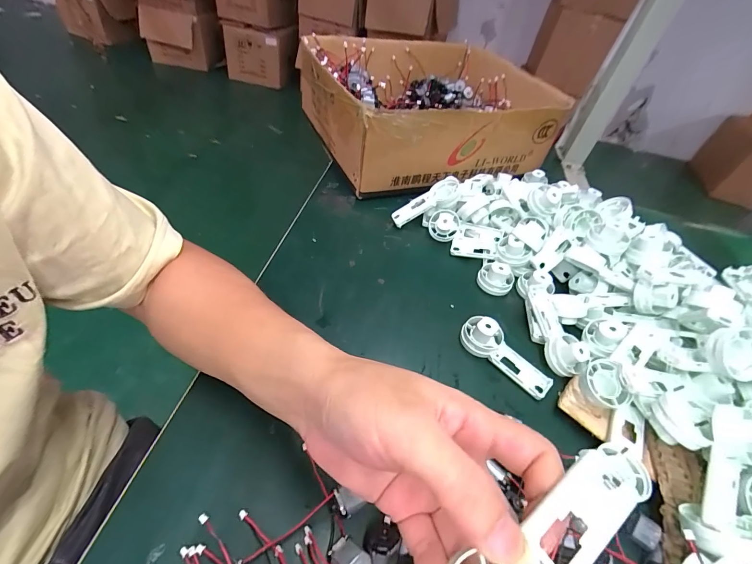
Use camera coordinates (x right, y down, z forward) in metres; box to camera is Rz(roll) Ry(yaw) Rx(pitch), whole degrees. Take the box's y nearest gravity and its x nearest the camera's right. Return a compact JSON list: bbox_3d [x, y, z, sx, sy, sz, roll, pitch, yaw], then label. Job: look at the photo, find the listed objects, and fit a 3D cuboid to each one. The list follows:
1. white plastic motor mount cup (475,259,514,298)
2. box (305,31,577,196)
[{"bbox_3d":[0.139,-0.008,0.403,0.042,0.025,0.035,32,50,22],"label":"white plastic motor mount cup"},{"bbox_3d":[0.082,-0.294,0.597,0.369,0.128,0.311,-14,51,-23],"label":"box"}]

